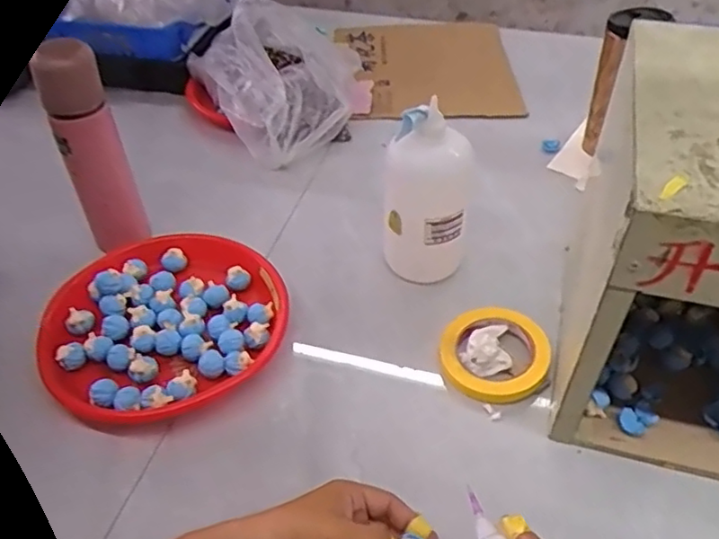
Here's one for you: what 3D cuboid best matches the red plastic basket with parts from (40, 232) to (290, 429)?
[{"bbox_3d":[-0.207,0.059,0.690,0.247,0.051,0.241,-1,45,1],"label":"red plastic basket with parts"}]

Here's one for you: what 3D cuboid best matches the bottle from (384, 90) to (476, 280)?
[{"bbox_3d":[0.075,-0.077,0.705,0.093,0.206,0.080,6,46,8],"label":"bottle"}]

